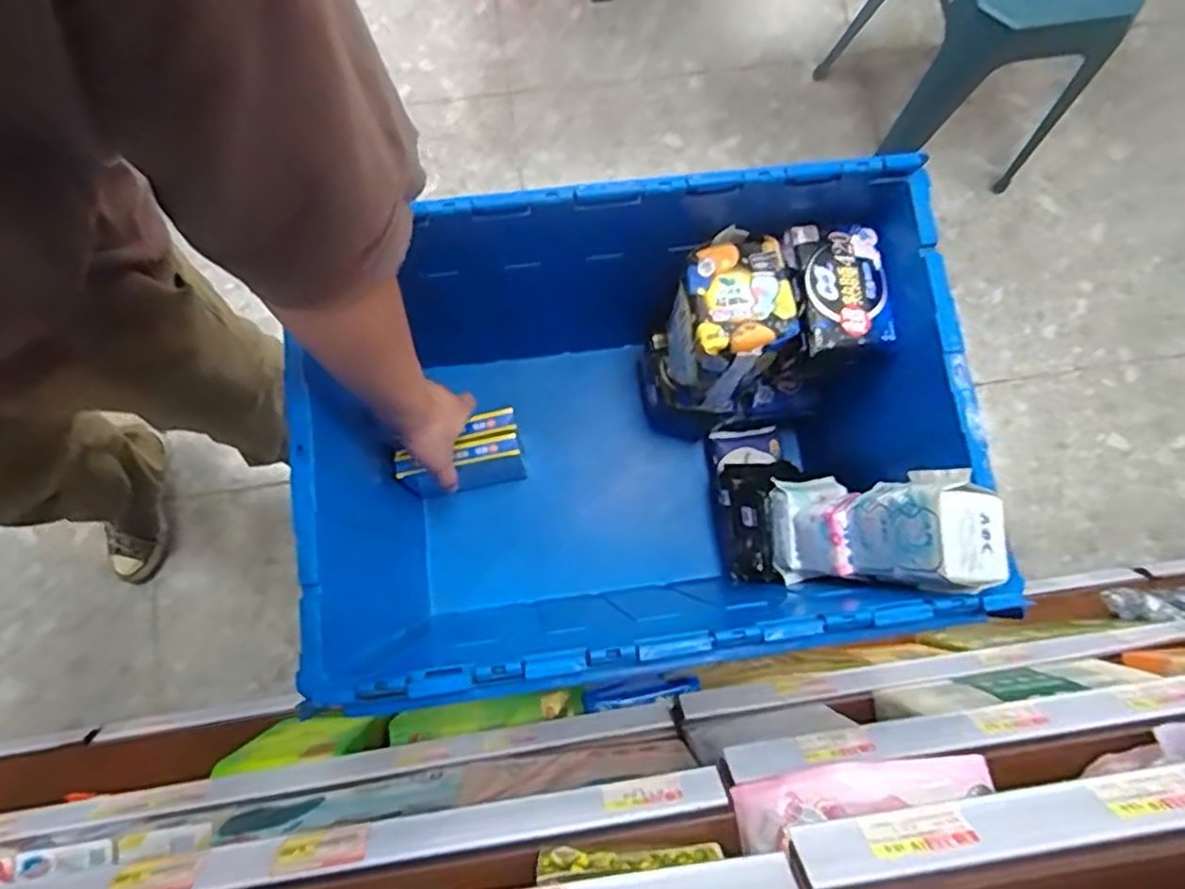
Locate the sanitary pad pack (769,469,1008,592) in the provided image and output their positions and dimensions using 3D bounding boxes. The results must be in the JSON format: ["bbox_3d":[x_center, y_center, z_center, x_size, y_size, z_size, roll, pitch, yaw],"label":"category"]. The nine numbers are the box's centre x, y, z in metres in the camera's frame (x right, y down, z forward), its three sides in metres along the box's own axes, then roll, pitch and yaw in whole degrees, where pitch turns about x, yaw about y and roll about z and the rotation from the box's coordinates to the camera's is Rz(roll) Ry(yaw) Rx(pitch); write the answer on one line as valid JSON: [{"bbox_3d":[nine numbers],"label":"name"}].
[{"bbox_3d":[0.262,0.078,0.659,0.066,0.250,0.113,25,76,-17],"label":"sanitary pad pack"}]

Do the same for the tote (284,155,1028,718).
[{"bbox_3d":[0.068,0.000,0.760,0.523,0.388,0.405,-5,79,-3],"label":"tote"}]

